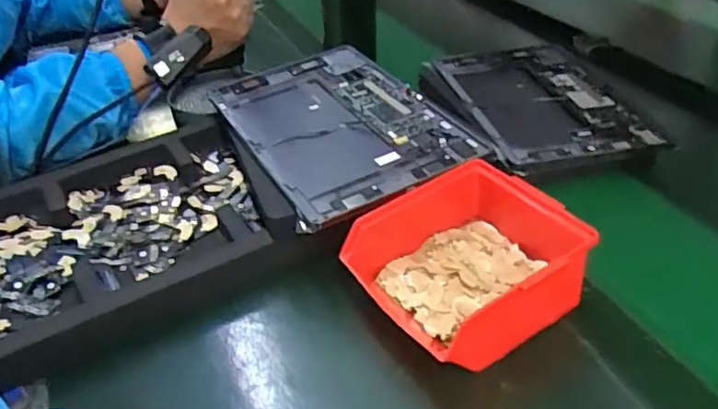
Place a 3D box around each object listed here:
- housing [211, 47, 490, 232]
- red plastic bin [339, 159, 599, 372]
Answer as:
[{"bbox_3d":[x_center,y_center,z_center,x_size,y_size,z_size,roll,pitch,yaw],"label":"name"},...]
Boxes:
[{"bbox_3d":[-0.020,-0.075,0.564,0.168,0.011,0.263,-22,40,-17],"label":"housing"},{"bbox_3d":[0.081,0.042,0.438,0.147,0.070,0.126,-27,43,-25],"label":"red plastic bin"}]

